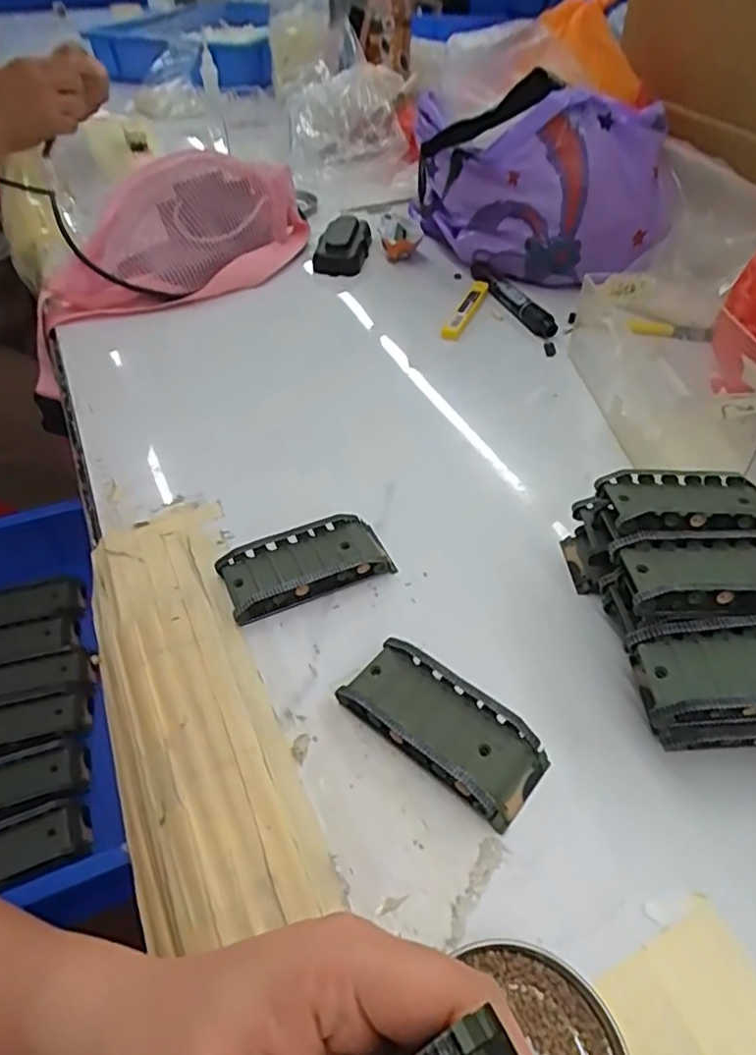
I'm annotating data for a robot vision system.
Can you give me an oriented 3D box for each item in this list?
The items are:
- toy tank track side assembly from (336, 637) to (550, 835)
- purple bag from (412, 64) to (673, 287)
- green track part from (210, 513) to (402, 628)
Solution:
[{"bbox_3d":[0.031,0.094,0.304,0.097,0.018,0.044,32,55,27],"label":"toy tank track side assembly"},{"bbox_3d":[0.150,-0.331,0.611,0.257,0.151,0.101,16,49,15],"label":"purple bag"},{"bbox_3d":[-0.042,0.021,0.373,0.095,0.019,0.043,-19,49,-17],"label":"green track part"}]

